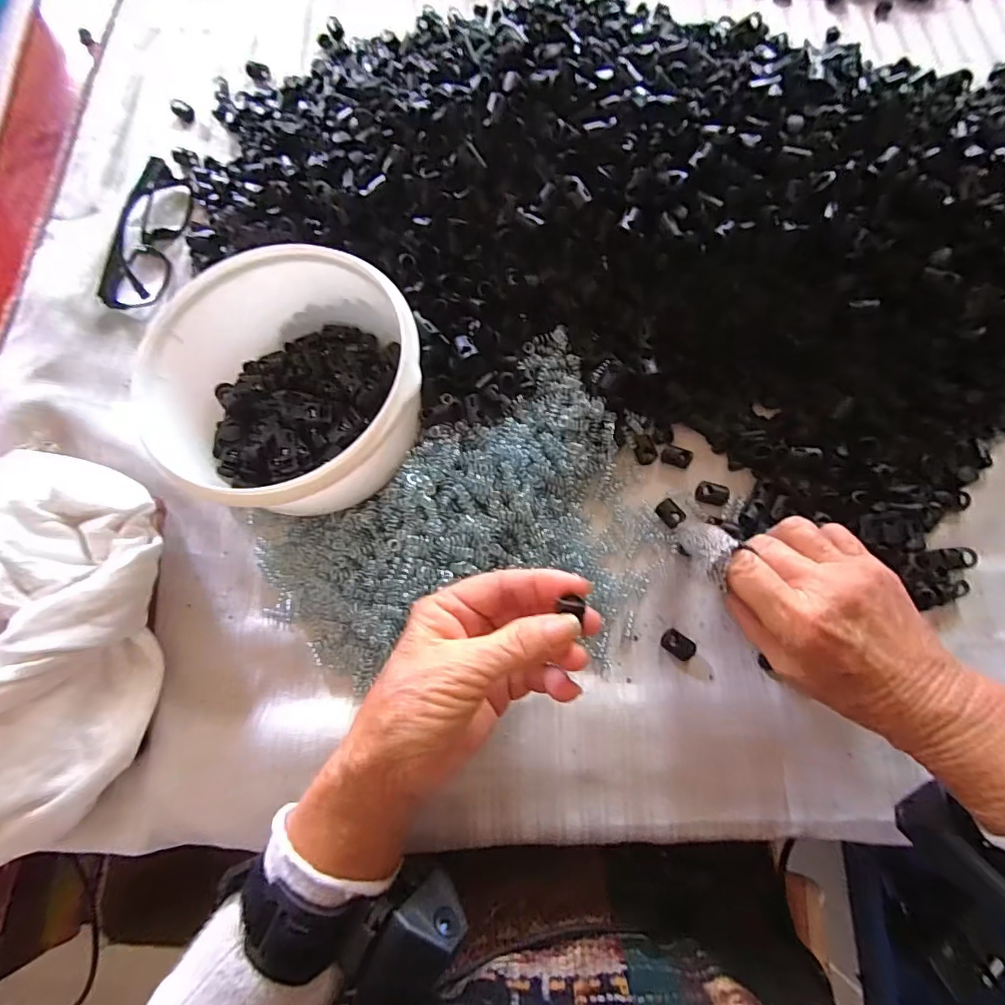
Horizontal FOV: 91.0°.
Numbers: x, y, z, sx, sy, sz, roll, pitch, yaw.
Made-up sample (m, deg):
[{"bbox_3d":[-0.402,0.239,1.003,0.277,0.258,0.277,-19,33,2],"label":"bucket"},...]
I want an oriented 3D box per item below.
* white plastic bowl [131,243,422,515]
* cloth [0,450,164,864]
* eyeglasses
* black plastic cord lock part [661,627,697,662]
[{"bbox_3d":[-0.128,-0.070,0.316,0.162,0.088,0.154,0,73,1],"label":"white plastic bowl"},{"bbox_3d":[-0.262,0.081,0.286,0.115,0.066,0.205,4,73,2],"label":"cloth"},{"bbox_3d":[-0.277,-0.212,0.390,0.038,0.023,0.139,4,73,2],"label":"eyeglasses"},{"bbox_3d":[0.110,0.089,0.307,0.021,0.006,0.014,34,77,11],"label":"black plastic cord lock part"}]

